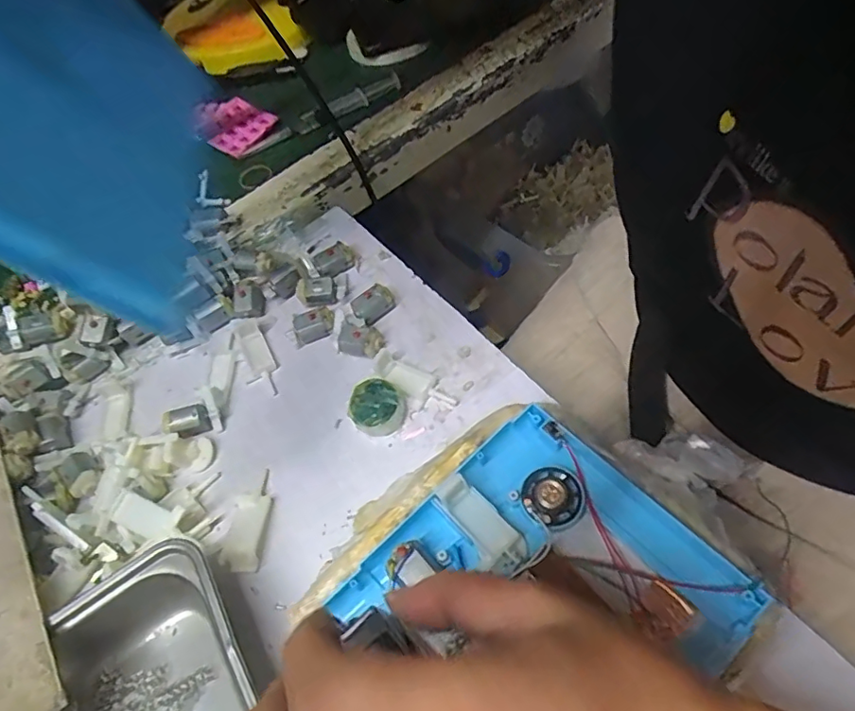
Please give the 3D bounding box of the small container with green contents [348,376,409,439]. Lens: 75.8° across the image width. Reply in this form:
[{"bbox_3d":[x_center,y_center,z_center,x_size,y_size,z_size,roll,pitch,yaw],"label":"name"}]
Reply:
[{"bbox_3d":[-0.032,0.031,0.341,0.033,0.016,0.033,-2,55,3],"label":"small container with green contents"}]

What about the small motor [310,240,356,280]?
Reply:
[{"bbox_3d":[-0.070,-0.069,0.409,0.030,0.015,0.021,-42,61,-16],"label":"small motor"}]

